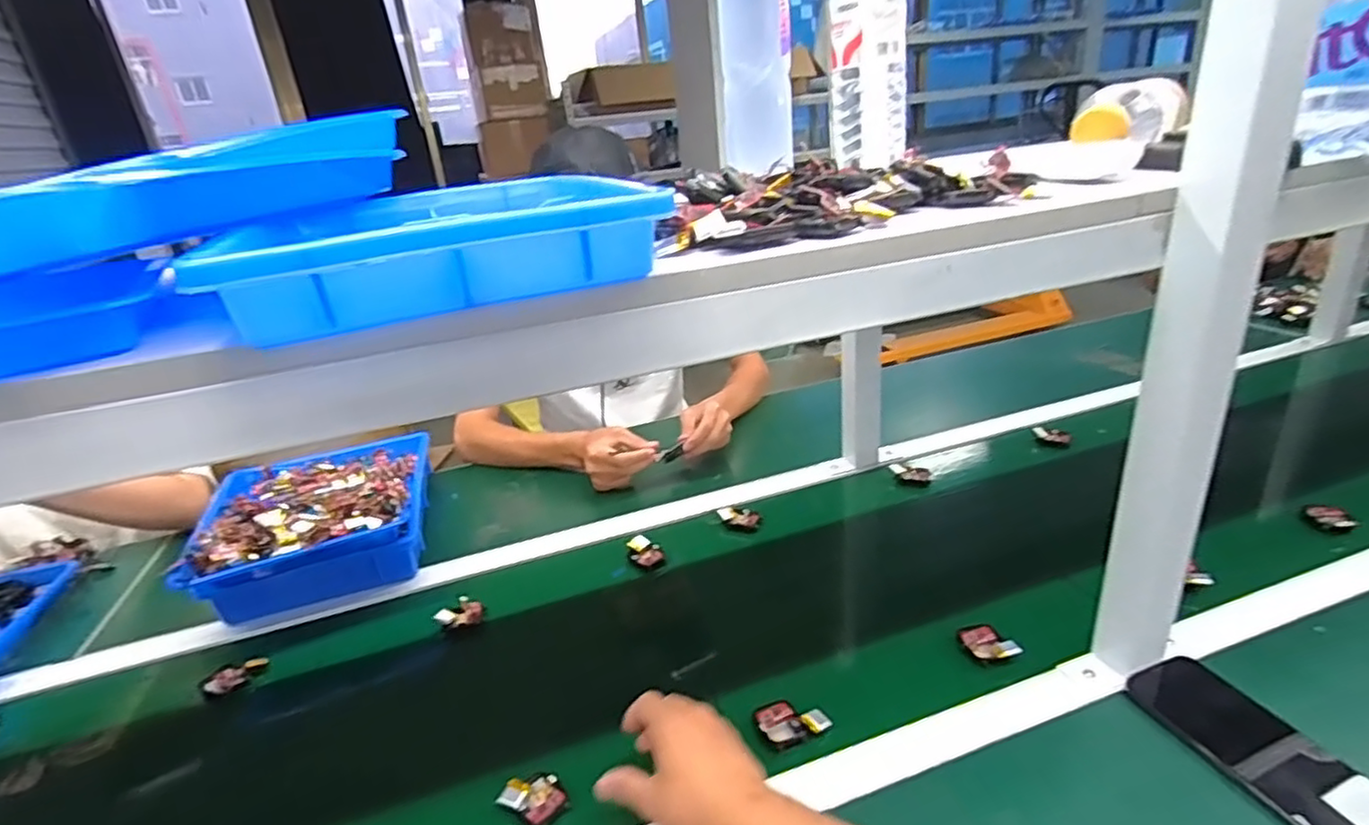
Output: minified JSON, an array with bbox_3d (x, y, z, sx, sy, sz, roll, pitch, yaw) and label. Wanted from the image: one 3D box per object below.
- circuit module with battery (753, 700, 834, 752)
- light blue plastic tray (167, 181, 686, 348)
[{"bbox_3d":[0.093,0.272,0.586,0.058,0.014,0.045,-14,26,-17],"label":"circuit module with battery"},{"bbox_3d":[-0.158,-0.113,0.420,0.215,0.048,0.284,-16,26,-20],"label":"light blue plastic tray"}]

